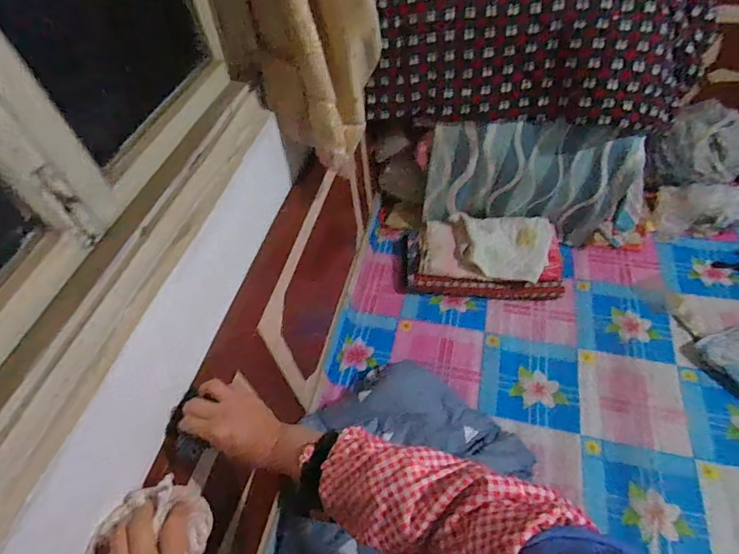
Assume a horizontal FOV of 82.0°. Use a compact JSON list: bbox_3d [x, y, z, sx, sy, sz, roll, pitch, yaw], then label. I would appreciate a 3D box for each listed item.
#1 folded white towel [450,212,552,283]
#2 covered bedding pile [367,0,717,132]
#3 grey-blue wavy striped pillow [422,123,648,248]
[{"bbox_3d":[0.391,-0.093,1.275,0.272,0.032,0.198,6,75,8],"label":"folded white towel"},{"bbox_3d":[0.426,-0.738,1.119,0.823,0.477,0.593,14,56,15],"label":"covered bedding pile"},{"bbox_3d":[0.472,-0.263,1.218,0.615,0.344,0.086,11,55,13],"label":"grey-blue wavy striped pillow"}]

